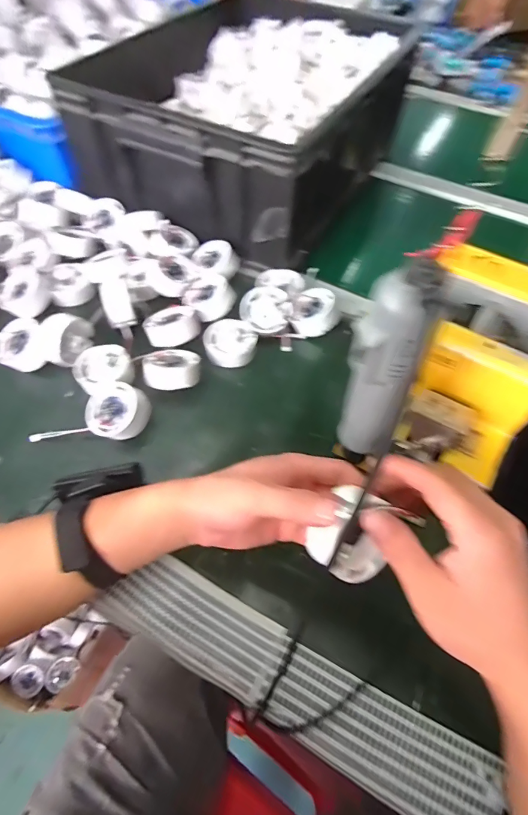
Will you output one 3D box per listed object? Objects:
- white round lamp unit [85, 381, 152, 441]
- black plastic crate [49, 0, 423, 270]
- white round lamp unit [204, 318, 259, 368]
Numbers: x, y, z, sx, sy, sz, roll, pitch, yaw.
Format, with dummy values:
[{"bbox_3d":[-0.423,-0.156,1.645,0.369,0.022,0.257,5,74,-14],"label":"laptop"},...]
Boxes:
[{"bbox_3d":[-0.146,0.004,0.416,0.054,0.024,0.053,16,81,20],"label":"white round lamp unit"},{"bbox_3d":[-0.023,-0.444,0.612,0.358,0.131,0.438,26,61,14],"label":"black plastic crate"},{"bbox_3d":[-0.039,-0.079,0.482,0.060,0.033,0.058,1,58,-1],"label":"white round lamp unit"}]

